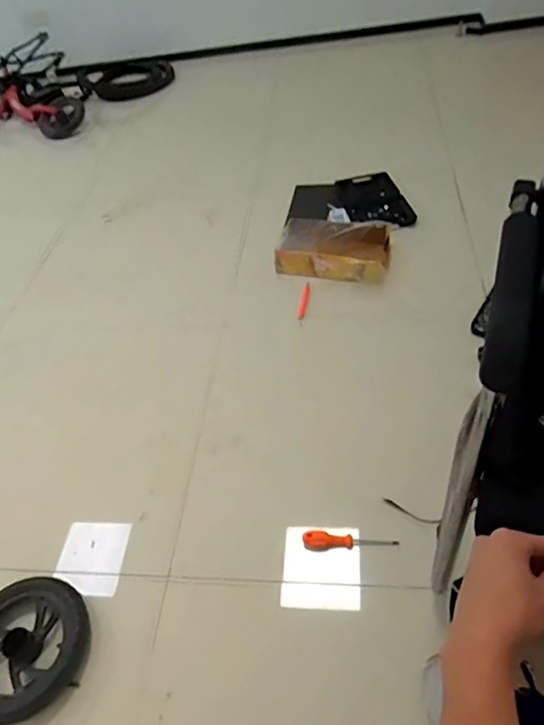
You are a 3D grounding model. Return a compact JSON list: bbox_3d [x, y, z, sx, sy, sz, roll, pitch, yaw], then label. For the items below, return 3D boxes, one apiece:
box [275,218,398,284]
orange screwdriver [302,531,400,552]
[{"bbox_3d":[0.196,-0.380,1.702,0.364,0.123,0.235,11,52,21],"label":"box"},{"bbox_3d":[0.170,0.388,1.138,0.202,0.032,0.036,-5,48,7],"label":"orange screwdriver"}]

